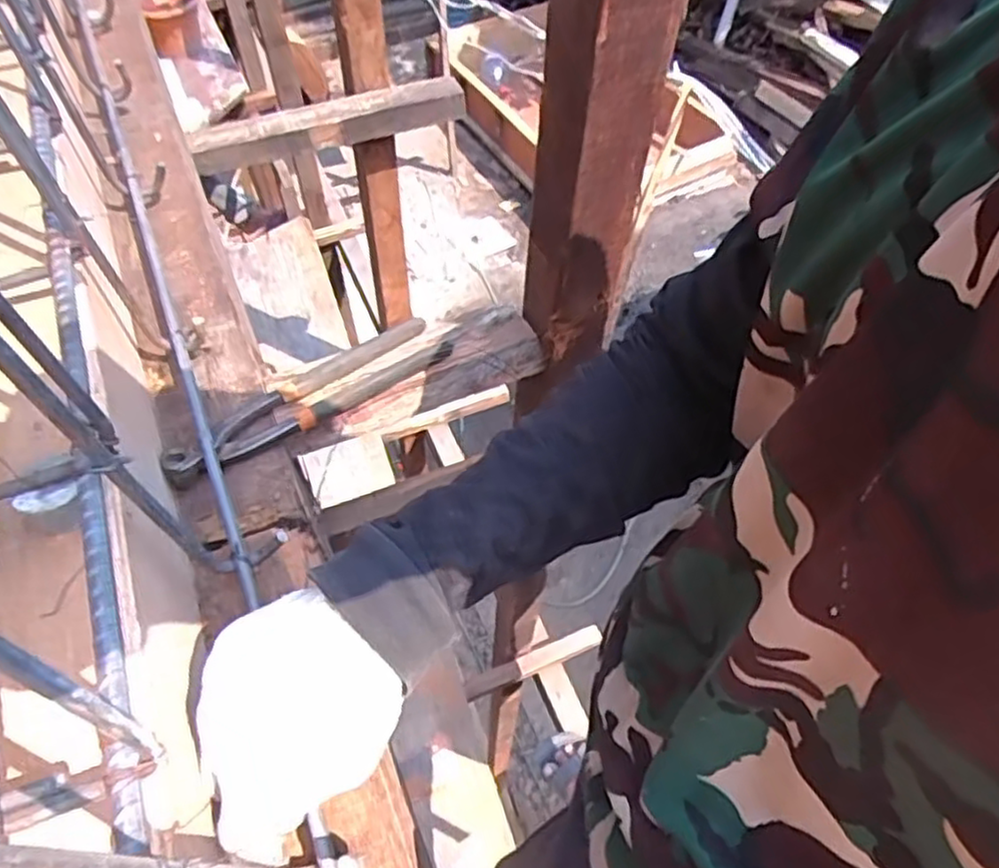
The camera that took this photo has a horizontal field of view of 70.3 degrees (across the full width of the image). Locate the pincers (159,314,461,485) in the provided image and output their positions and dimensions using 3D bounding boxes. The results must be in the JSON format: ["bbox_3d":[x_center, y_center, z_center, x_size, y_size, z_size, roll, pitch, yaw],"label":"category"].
[{"bbox_3d":[-0.144,-0.030,0.540,0.227,0.026,0.050,-33,62,-20],"label":"pincers"}]

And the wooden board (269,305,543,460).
[{"bbox_3d":[-0.075,-0.050,0.579,0.213,0.035,0.067,-21,58,-13],"label":"wooden board"}]

